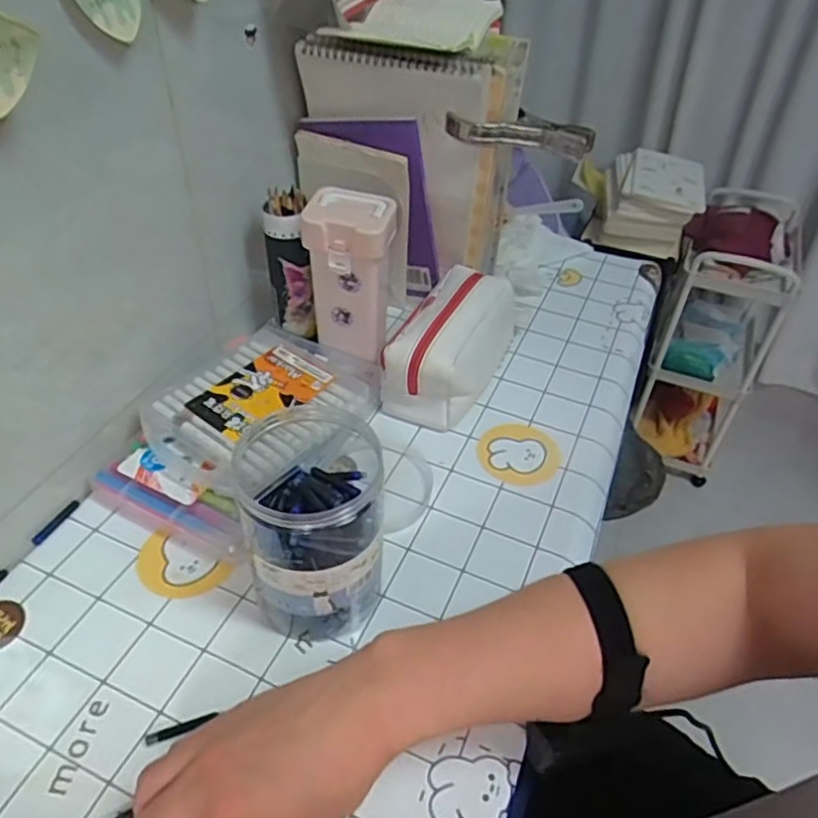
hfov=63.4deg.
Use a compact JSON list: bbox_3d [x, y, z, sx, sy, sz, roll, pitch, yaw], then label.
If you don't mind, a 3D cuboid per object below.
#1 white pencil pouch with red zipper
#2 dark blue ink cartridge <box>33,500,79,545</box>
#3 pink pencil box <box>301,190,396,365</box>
[{"bbox_3d":[0.049,-0.078,0.695,0.094,0.099,0.195,18,44,14],"label":"white pencil pouch with red zipper"},{"bbox_3d":[-0.294,0.094,0.553,0.005,0.006,0.047,20,45,17],"label":"dark blue ink cartridge"},{"bbox_3d":[-0.058,-0.133,0.670,0.078,0.157,0.063,12,43,8],"label":"pink pencil box"}]

